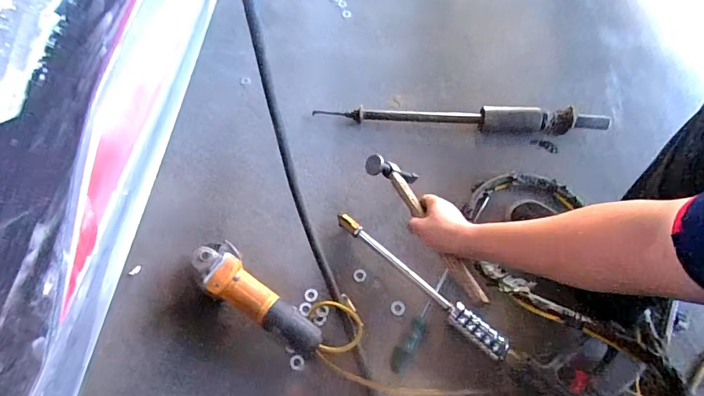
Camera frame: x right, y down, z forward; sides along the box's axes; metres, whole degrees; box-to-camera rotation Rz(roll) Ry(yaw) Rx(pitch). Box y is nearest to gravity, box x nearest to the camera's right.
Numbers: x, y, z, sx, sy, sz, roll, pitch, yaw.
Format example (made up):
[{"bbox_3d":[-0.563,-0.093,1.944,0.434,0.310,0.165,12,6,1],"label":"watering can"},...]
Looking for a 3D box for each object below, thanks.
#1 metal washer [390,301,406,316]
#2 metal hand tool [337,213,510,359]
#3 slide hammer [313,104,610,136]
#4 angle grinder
[{"bbox_3d":[0.084,0.200,0.715,0.027,0.004,0.026,7,65,3],"label":"metal washer"},{"bbox_3d":[0.116,0.151,0.712,0.374,0.038,0.039,39,70,16],"label":"metal hand tool"},{"bbox_3d":[0.250,-0.177,0.879,0.639,0.042,0.050,1,64,0],"label":"slide hammer"},{"bbox_3d":[-0.172,0.169,0.670,0.274,0.096,0.082,39,69,19],"label":"angle grinder"}]

